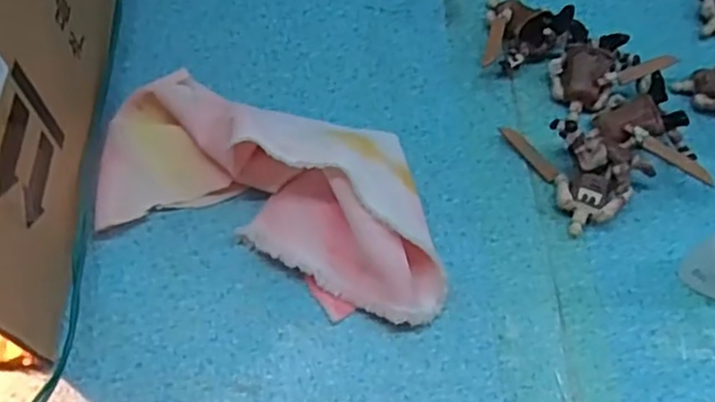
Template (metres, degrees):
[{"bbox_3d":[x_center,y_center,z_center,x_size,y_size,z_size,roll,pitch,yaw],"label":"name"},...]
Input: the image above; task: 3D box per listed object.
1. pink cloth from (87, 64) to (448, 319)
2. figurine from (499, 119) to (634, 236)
[{"bbox_3d":[-0.045,-0.014,0.380,0.210,0.050,0.112,17,62,7],"label":"pink cloth"},{"bbox_3d":[0.129,-0.024,0.407,0.046,0.029,0.078,-22,65,-14],"label":"figurine"}]

